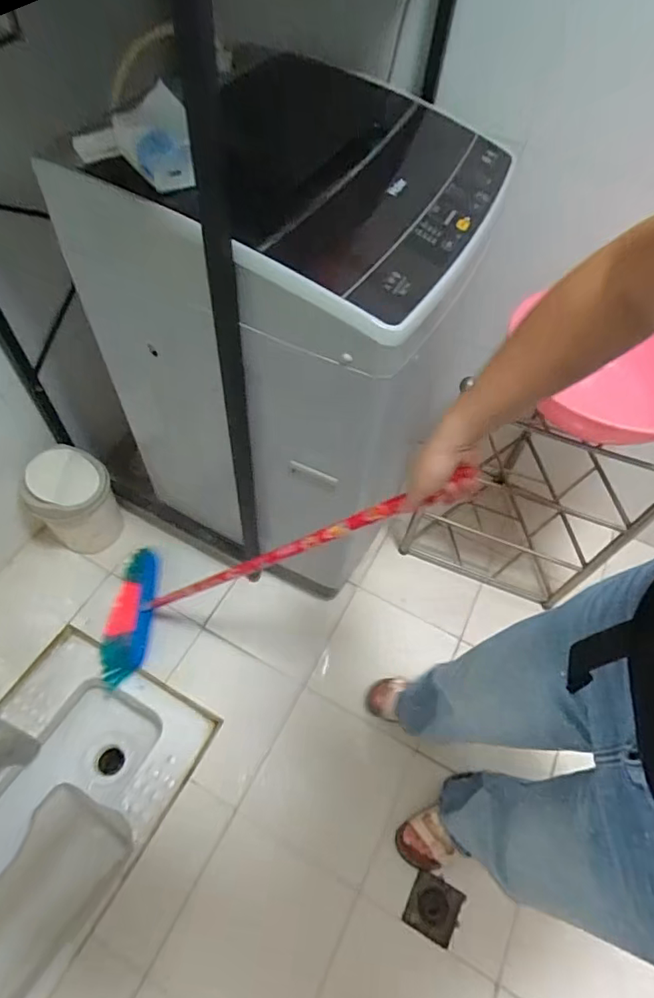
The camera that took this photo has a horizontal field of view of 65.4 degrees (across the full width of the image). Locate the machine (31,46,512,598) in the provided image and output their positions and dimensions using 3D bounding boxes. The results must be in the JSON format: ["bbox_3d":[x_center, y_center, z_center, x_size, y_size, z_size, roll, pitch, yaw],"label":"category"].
[{"bbox_3d":[-0.037,-0.289,1.126,0.552,0.907,0.599,24,58,11],"label":"machine"}]

